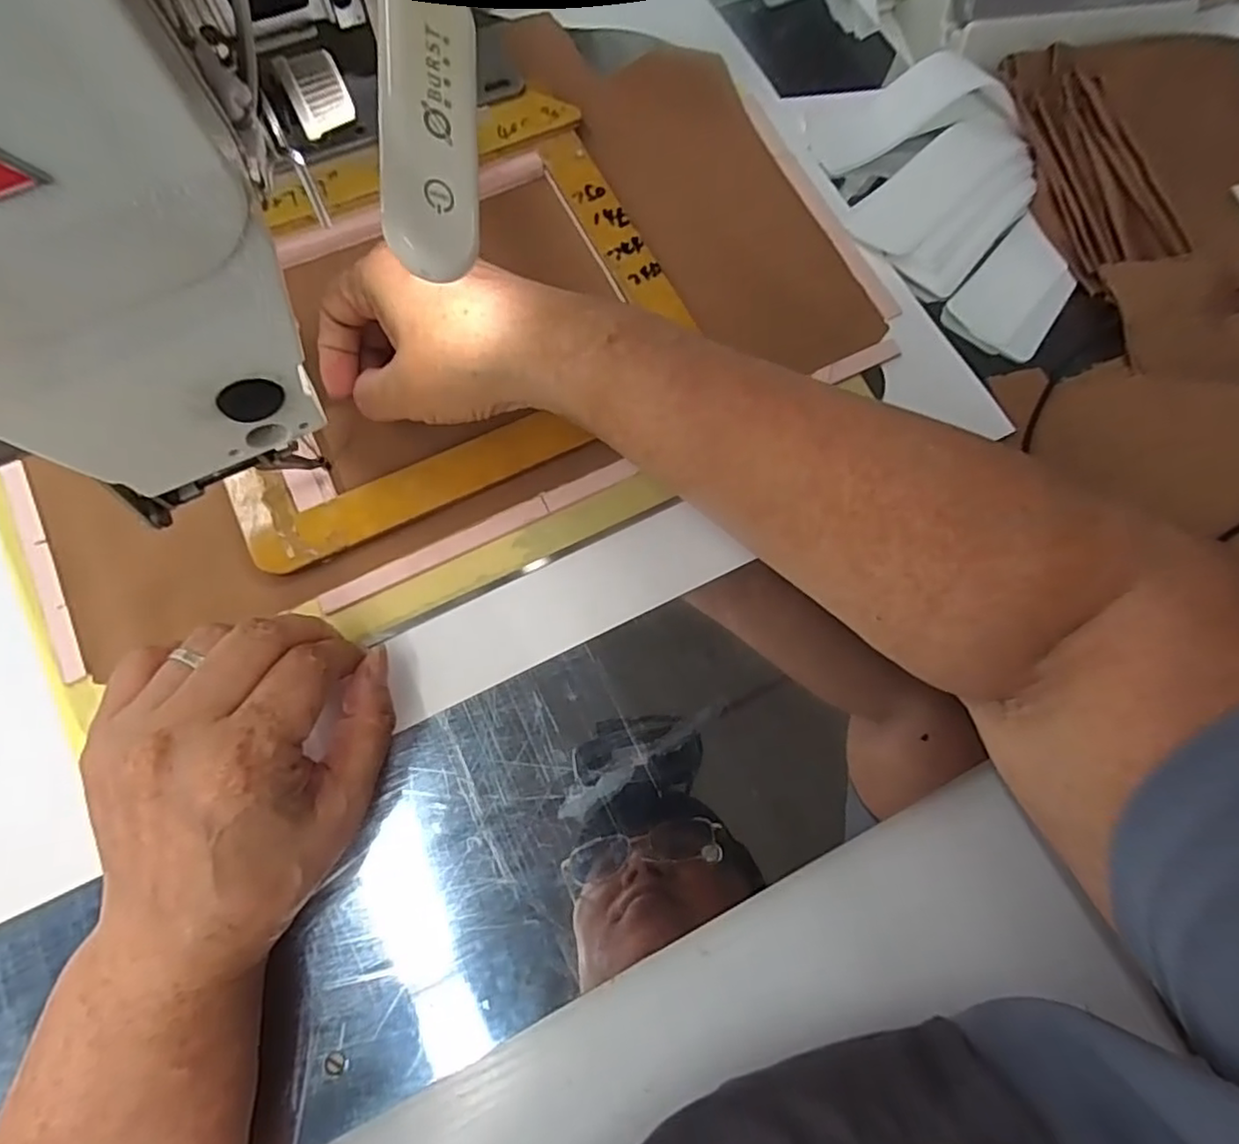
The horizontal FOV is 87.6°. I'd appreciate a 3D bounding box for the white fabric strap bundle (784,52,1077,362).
[{"bbox_3d":[0.182,-0.205,0.351,0.106,0.018,0.181,-16,74,-5],"label":"white fabric strap bundle"}]

